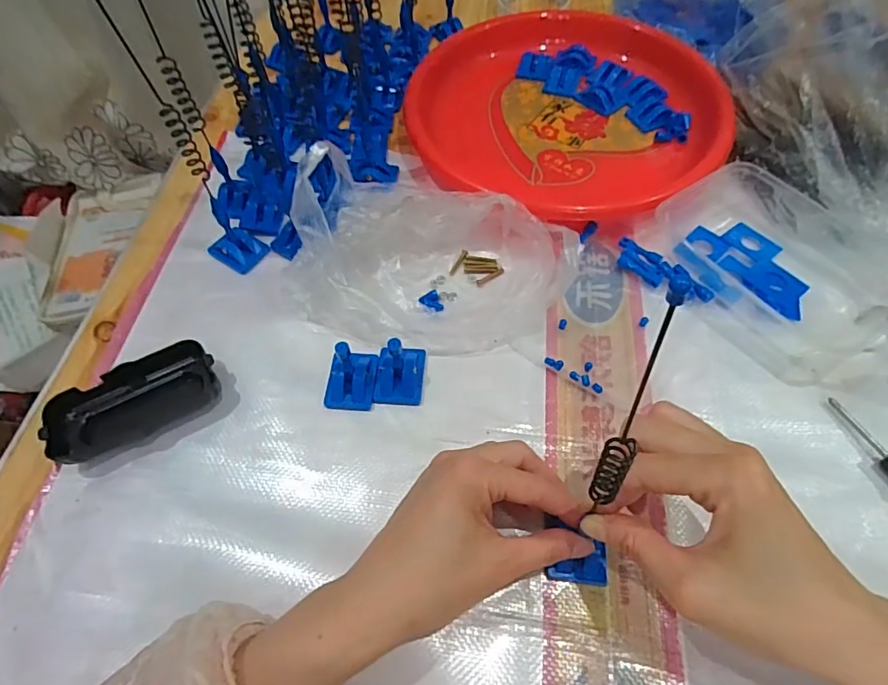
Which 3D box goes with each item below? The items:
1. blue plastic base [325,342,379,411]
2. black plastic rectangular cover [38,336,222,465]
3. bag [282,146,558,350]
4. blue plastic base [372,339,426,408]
[{"bbox_3d":[-0.067,0.020,0.365,0.034,0.045,0.040,1,58,3],"label":"blue plastic base"},{"bbox_3d":[-0.214,0.040,0.365,0.108,0.025,0.046,-26,61,-13],"label":"black plastic rectangular cover"},{"bbox_3d":[-0.015,-0.072,0.390,0.200,0.085,0.129,8,59,7],"label":"bag"},{"bbox_3d":[-0.032,0.015,0.367,0.033,0.044,0.042,3,59,4],"label":"blue plastic base"}]

